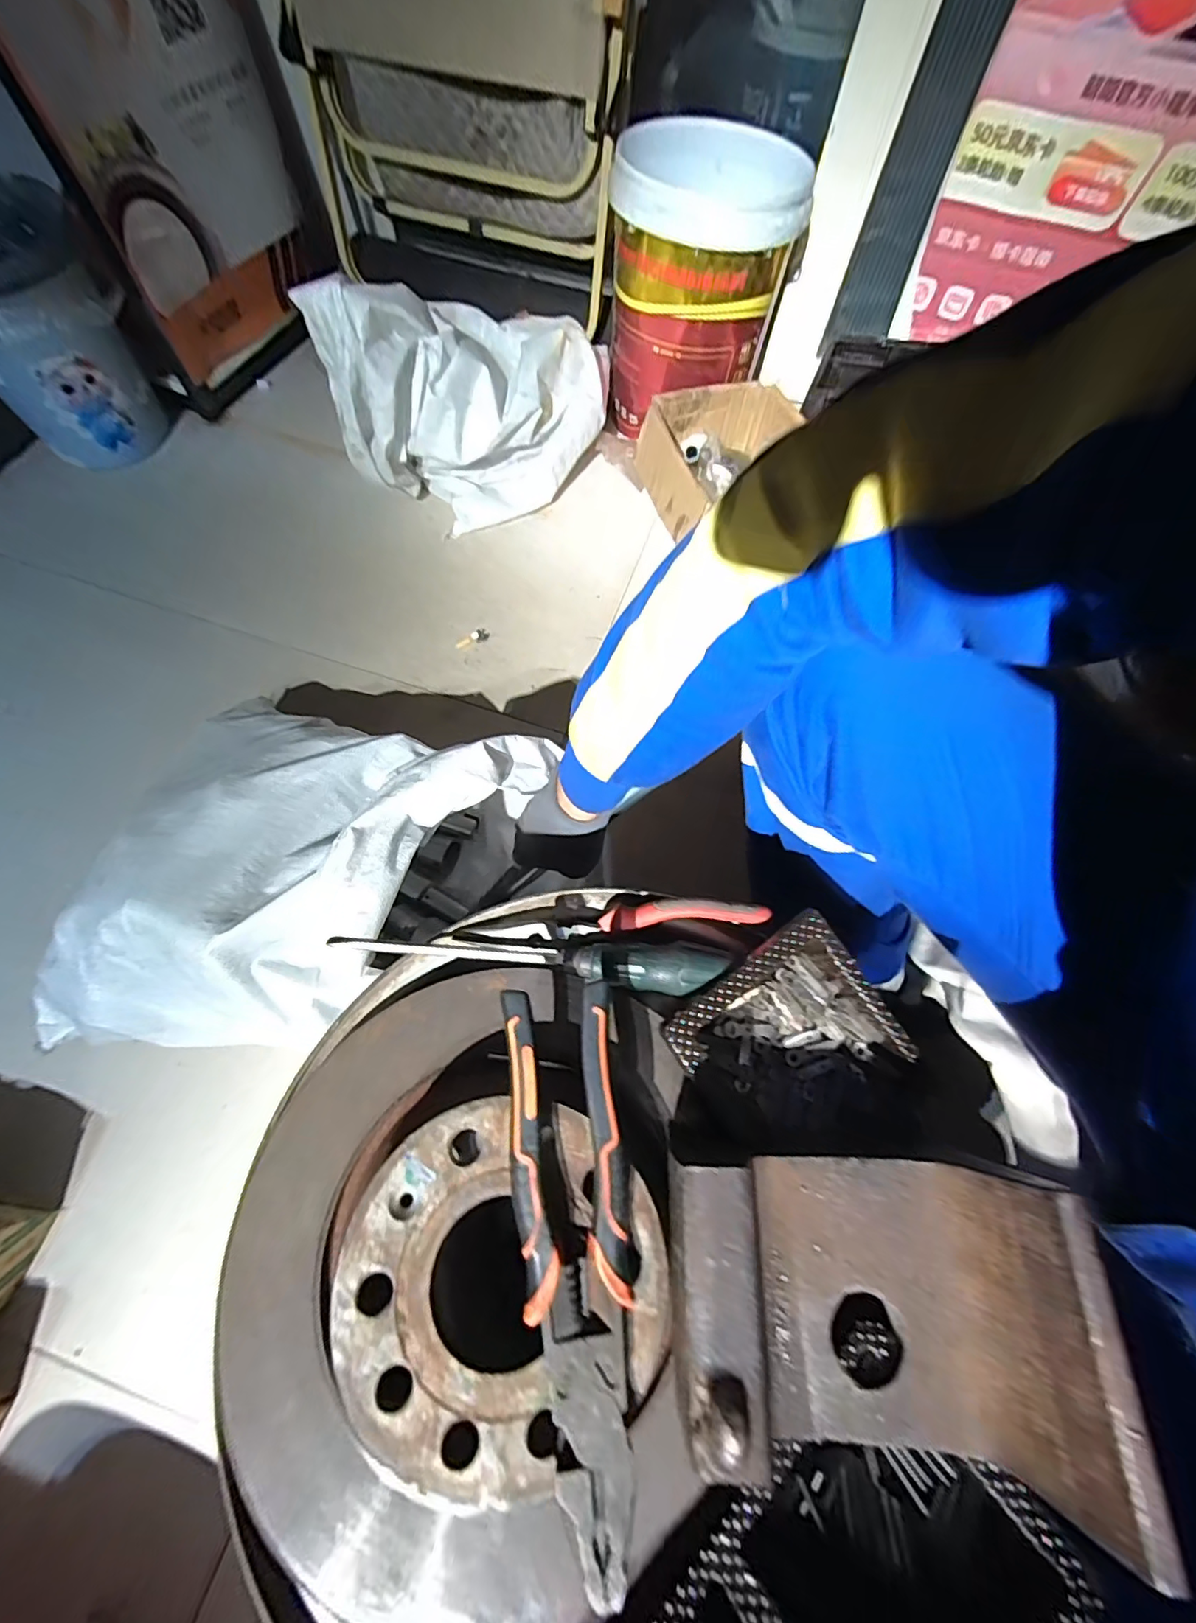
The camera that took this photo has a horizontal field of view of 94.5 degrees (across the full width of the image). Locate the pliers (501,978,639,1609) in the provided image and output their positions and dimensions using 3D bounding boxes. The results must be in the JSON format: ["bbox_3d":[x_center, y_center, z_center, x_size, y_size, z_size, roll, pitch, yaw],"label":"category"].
[{"bbox_3d":[-0.010,0.189,0.243,0.050,0.022,0.210,-5,68,-5],"label":"pliers"}]

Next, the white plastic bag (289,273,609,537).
[{"bbox_3d":[-0.173,-0.652,0.859,0.457,0.302,0.168,-32,72,-15],"label":"white plastic bag"}]

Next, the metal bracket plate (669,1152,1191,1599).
[{"bbox_3d":[0.105,0.197,0.214,0.144,0.068,0.105,0,67,-3],"label":"metal bracket plate"}]

